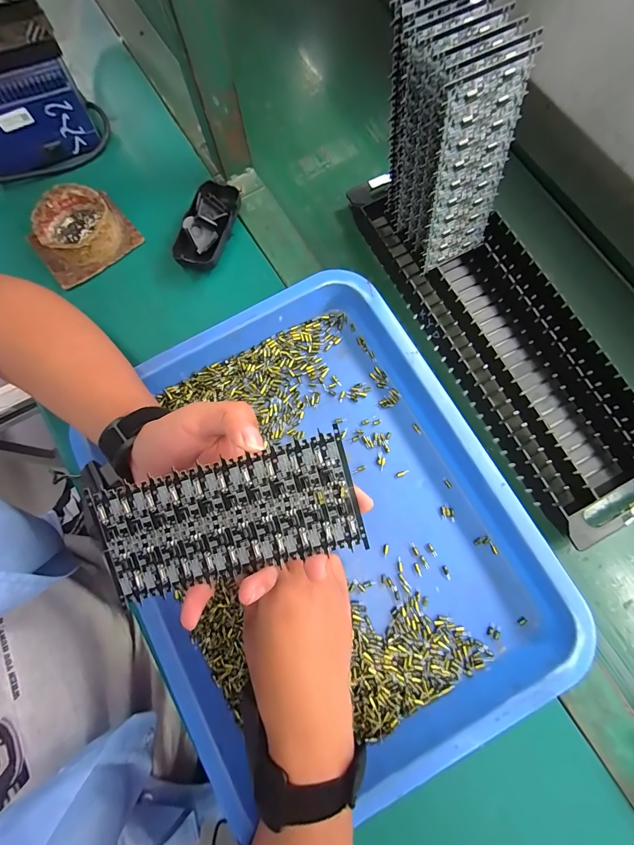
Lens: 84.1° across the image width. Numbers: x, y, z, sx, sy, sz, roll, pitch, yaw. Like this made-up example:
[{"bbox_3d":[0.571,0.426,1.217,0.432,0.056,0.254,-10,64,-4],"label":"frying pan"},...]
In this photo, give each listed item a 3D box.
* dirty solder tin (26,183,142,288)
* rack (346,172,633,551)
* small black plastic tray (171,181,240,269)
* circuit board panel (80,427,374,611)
[{"bbox_3d":[-0.282,-0.227,0.413,0.110,0.036,0.093,-37,79,-9],"label":"dirty solder tin"},{"bbox_3d":[0.212,-0.108,0.400,0.153,0.034,0.457,-28,78,-7],"label":"rack"},{"bbox_3d":[-0.129,-0.230,0.422,0.051,0.029,0.114,15,77,3],"label":"small black plastic tray"},{"bbox_3d":[-0.056,0.062,0.225,0.162,0.004,0.073,-15,95,2],"label":"circuit board panel"}]

